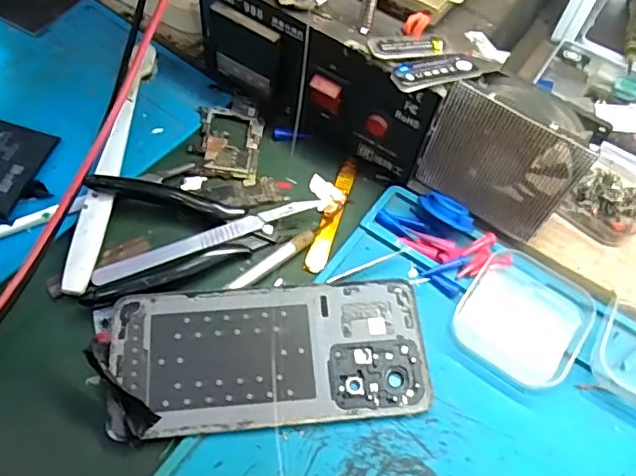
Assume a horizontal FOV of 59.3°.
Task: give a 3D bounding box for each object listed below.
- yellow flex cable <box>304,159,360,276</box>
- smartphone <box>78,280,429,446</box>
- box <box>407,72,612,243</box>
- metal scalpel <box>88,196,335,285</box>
[{"bbox_3d":[0.010,-0.015,0.342,0.012,0.005,0.084,17,60,6],"label":"yellow flex cable"},{"bbox_3d":[-0.025,0.060,0.283,0.160,0.012,0.070,-4,60,-6],"label":"smartphone"},{"bbox_3d":[0.104,-0.046,0.315,0.079,0.079,0.033,31,62,14],"label":"box"},{"bbox_3d":[-0.054,-0.004,0.322,0.145,0.005,0.015,-19,63,-14],"label":"metal scalpel"}]

